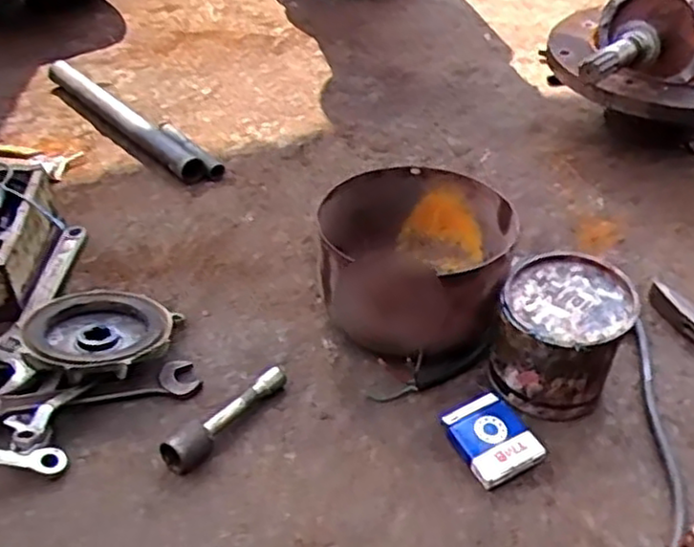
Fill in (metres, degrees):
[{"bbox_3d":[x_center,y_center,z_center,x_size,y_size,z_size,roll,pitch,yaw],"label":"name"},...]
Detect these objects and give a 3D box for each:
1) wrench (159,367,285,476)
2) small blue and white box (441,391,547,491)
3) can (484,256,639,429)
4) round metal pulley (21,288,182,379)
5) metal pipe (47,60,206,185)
[{"bbox_3d":[-0.111,0.128,0.699,0.031,0.038,0.152,27,47,26],"label":"wrench"},{"bbox_3d":[0.135,0.155,0.688,0.072,0.024,0.079,-19,45,-21],"label":"small blue and white box"},{"bbox_3d":[0.210,0.062,0.733,0.120,0.104,0.132,1,41,-1],"label":"can"},{"bbox_3d":[-0.258,0.059,0.778,0.141,0.024,0.165,5,25,-5],"label":"round metal pulley"},{"bbox_3d":[-0.369,-0.266,1.206,0.057,0.039,0.504,-30,50,-31],"label":"metal pipe"}]

